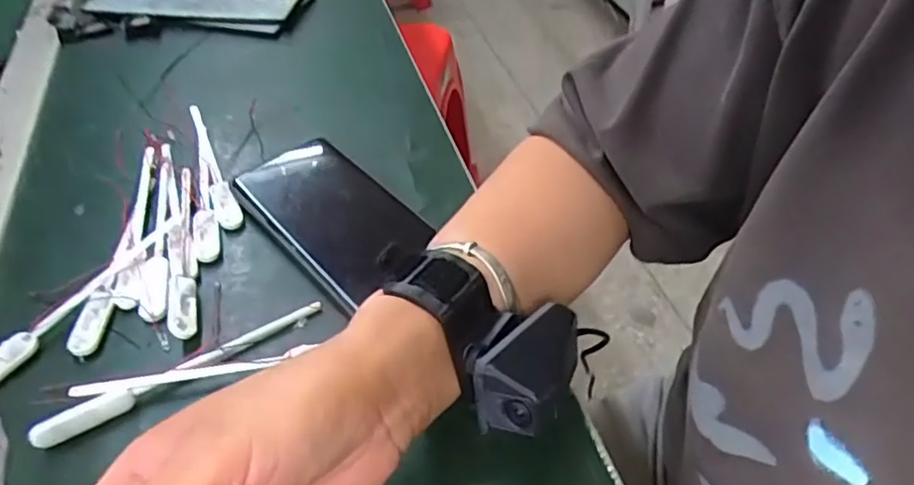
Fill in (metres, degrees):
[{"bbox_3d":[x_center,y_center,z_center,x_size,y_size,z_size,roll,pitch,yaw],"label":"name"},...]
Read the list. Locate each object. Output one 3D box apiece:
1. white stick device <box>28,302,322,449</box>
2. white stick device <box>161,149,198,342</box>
[{"bbox_3d":[-0.137,0.062,0.324,0.144,0.013,0.010,-26,50,-22],"label":"white stick device"},{"bbox_3d":[-0.176,-0.010,0.398,0.015,0.008,0.175,-16,47,-14],"label":"white stick device"}]

